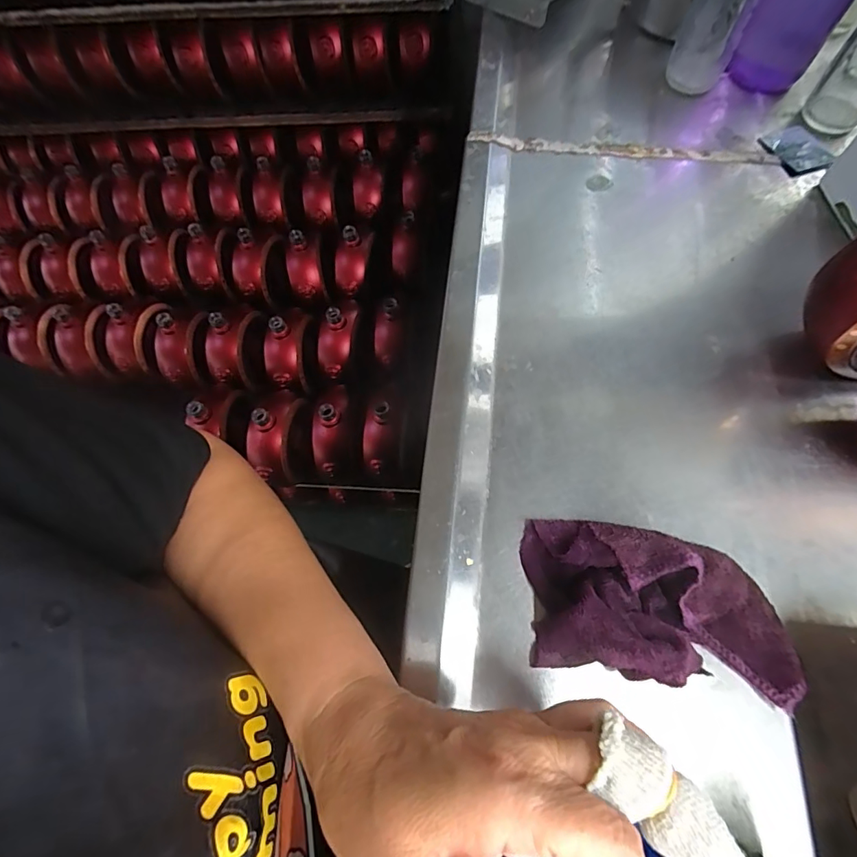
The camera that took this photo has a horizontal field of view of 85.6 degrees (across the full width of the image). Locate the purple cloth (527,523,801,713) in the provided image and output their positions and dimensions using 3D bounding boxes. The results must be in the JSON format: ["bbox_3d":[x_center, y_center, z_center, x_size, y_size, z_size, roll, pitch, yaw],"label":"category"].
[{"bbox_3d":[0.133,0.101,0.263,0.151,0.041,0.089,7,67,3],"label":"purple cloth"}]

